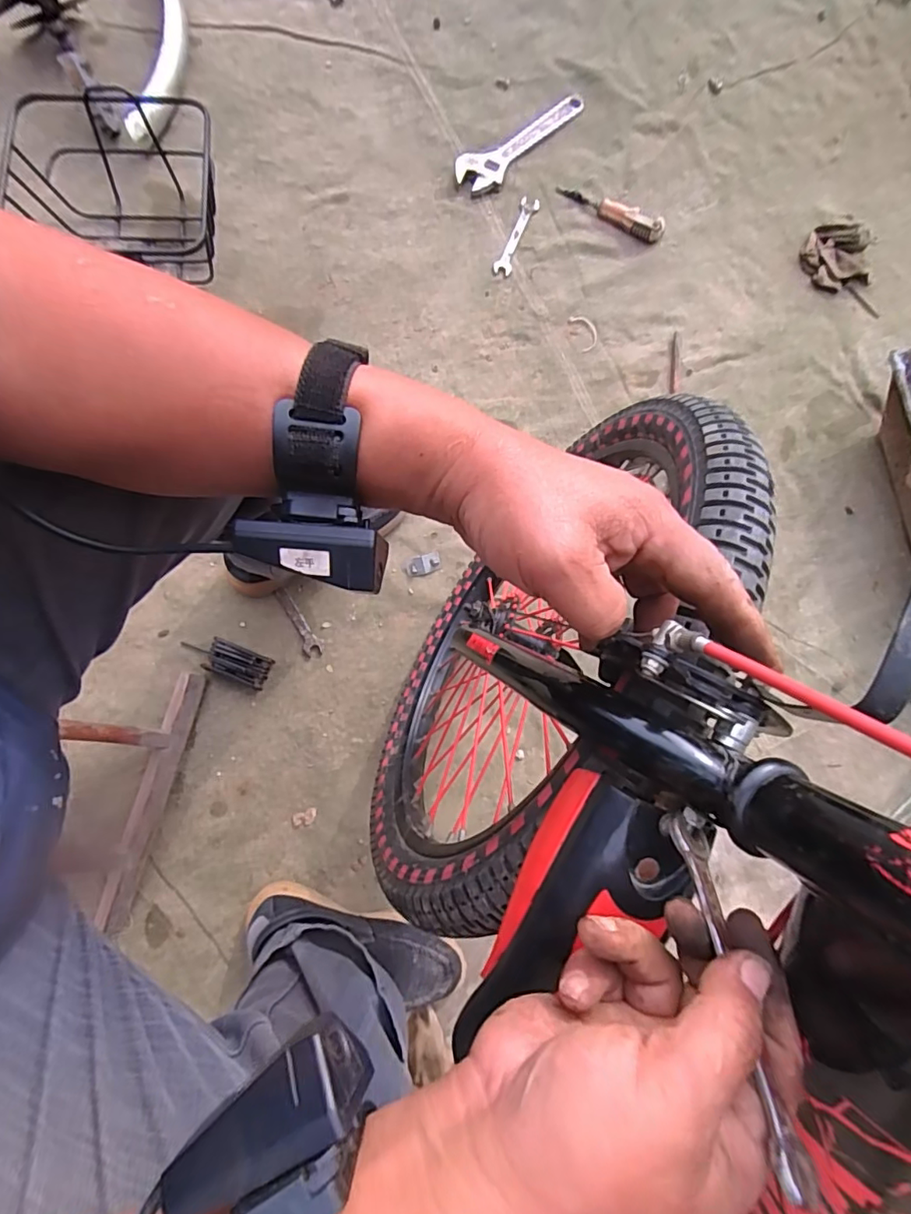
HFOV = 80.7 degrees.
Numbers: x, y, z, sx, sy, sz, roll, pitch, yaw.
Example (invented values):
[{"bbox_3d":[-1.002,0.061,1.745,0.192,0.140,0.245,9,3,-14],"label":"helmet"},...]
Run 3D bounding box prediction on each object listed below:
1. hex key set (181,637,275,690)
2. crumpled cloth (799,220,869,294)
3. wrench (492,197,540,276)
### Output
[{"bbox_3d":[-0.314,0.073,0.737,0.122,0.028,0.046,22,79,0],"label":"hex key set"},{"bbox_3d":[0.639,-0.589,0.901,0.117,0.031,0.111,0,80,-4],"label":"crumpled cloth"},{"bbox_3d":[0.096,-0.590,0.857,0.029,0.010,0.129,23,89,-7],"label":"wrench"}]

